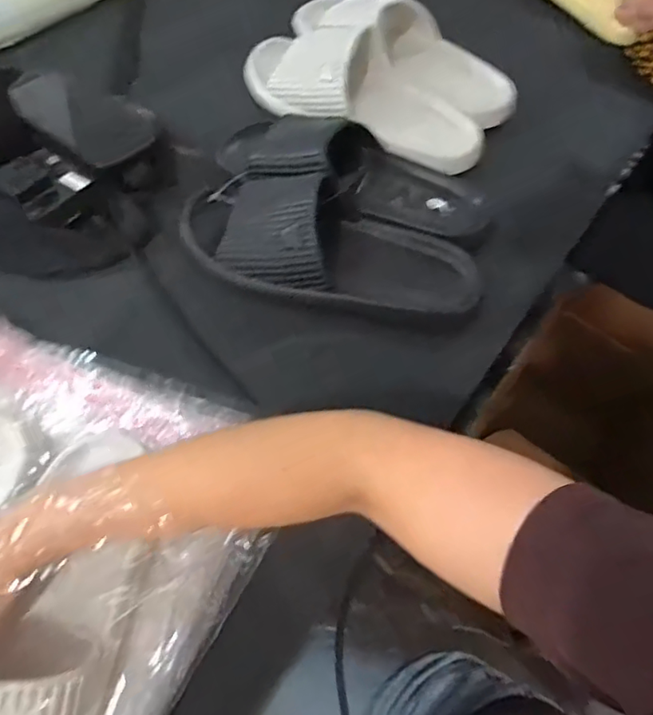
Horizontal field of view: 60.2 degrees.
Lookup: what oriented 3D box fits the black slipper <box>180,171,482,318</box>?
[{"bbox_3d":[-0.001,-0.103,0.497,0.278,0.060,0.120,22,62,8],"label":"black slipper"}]

